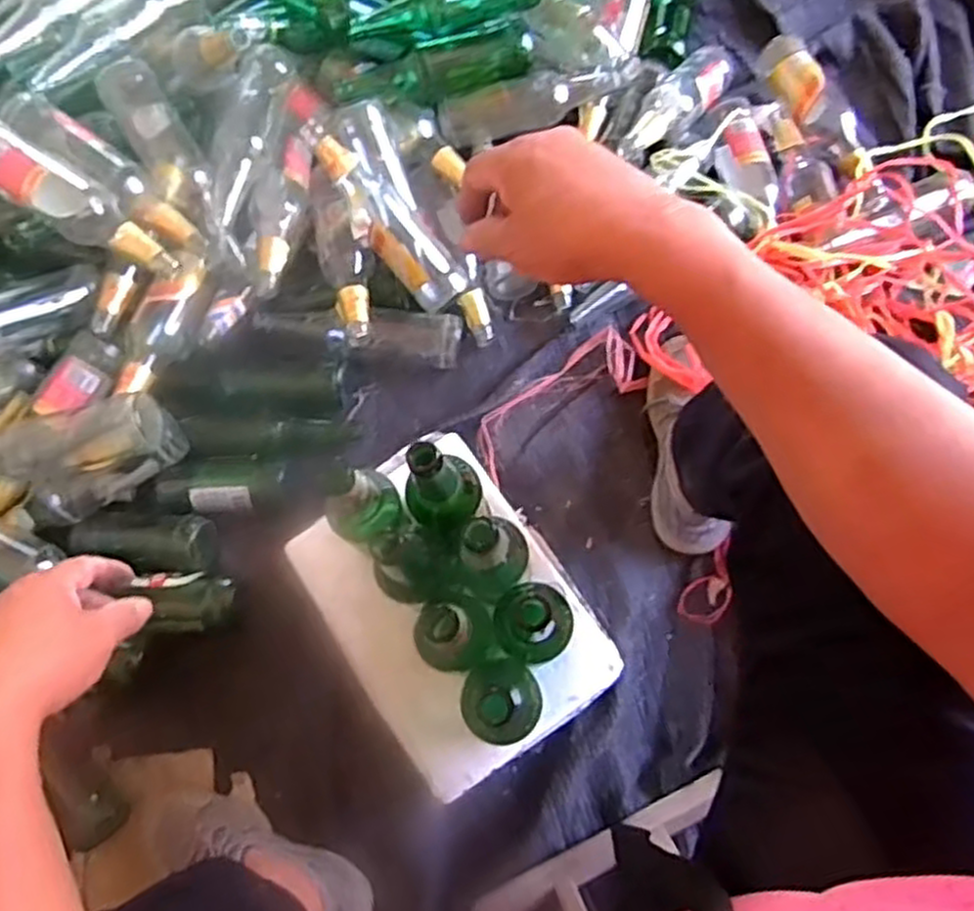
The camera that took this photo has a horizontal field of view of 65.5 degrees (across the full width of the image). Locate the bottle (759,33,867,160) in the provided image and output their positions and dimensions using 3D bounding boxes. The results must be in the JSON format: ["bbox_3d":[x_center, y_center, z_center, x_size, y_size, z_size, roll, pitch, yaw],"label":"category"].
[{"bbox_3d":[0.443,-0.493,1.032,0.061,0.061,0.198,-21,73,-4],"label":"bottle"}]

